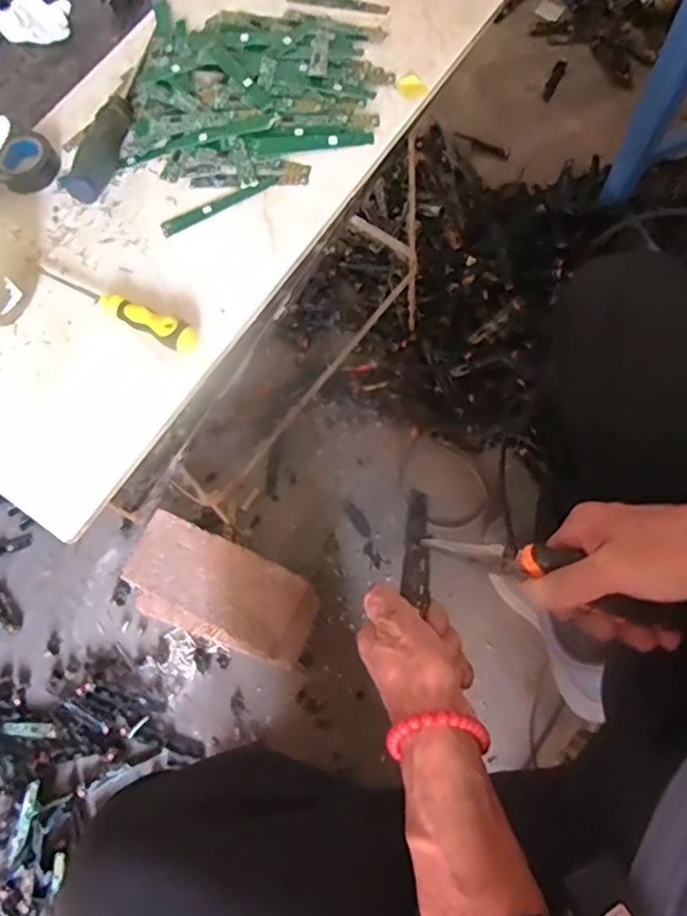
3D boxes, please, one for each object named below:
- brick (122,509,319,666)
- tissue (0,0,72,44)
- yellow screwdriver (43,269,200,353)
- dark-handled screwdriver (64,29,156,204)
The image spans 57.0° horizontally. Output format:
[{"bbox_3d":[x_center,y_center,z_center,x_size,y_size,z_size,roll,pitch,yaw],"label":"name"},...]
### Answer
[{"bbox_3d":[-0.152,0.176,0.817,0.240,0.096,0.122,20,71,14],"label":"brick"},{"bbox_3d":[-0.309,-0.437,0.628,0.067,0.020,0.051,-5,67,5],"label":"tissue"},{"bbox_3d":[-0.172,-0.121,0.479,0.151,0.024,0.021,30,74,17],"label":"yellow screwdriver"},{"bbox_3d":[-0.192,-0.296,0.548,0.027,0.029,0.189,13,70,12],"label":"dark-handled screwdriver"}]

